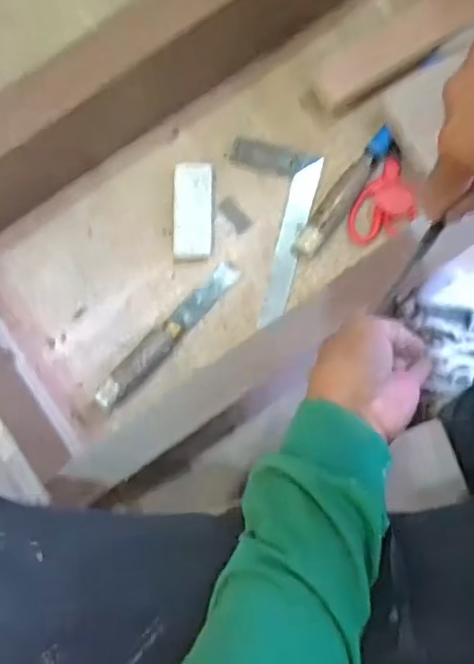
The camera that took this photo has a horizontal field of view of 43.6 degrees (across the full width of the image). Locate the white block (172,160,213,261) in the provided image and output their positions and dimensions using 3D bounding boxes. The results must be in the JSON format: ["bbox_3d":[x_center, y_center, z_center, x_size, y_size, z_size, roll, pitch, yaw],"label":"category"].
[{"bbox_3d":[-0.048,-0.133,0.651,0.042,0.014,0.103,0,84,3],"label":"white block"}]

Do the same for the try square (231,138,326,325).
[{"bbox_3d":[0.025,-0.113,0.658,0.100,0.019,0.192,14,85,4],"label":"try square"}]

